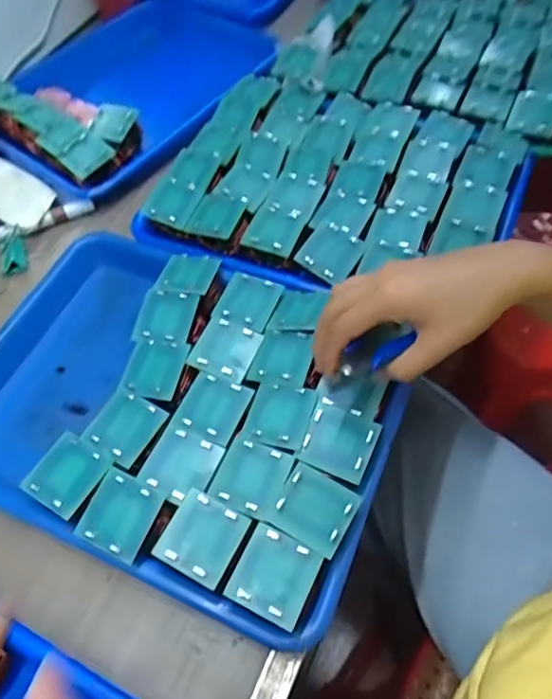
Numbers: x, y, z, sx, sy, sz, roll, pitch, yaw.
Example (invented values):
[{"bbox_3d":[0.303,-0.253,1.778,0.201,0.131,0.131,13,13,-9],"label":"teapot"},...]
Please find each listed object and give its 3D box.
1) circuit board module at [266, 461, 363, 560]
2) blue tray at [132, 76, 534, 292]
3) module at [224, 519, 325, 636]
[{"bbox_3d":[0.024,0.098,0.335,0.046,0.005,0.044,25,63,18],"label":"circuit board module"},{"bbox_3d":[0.061,-0.163,0.519,0.309,0.044,0.268,25,63,18],"label":"blue tray"},{"bbox_3d":[-0.001,0.133,0.317,0.045,0.006,0.046,22,62,17],"label":"module"}]

